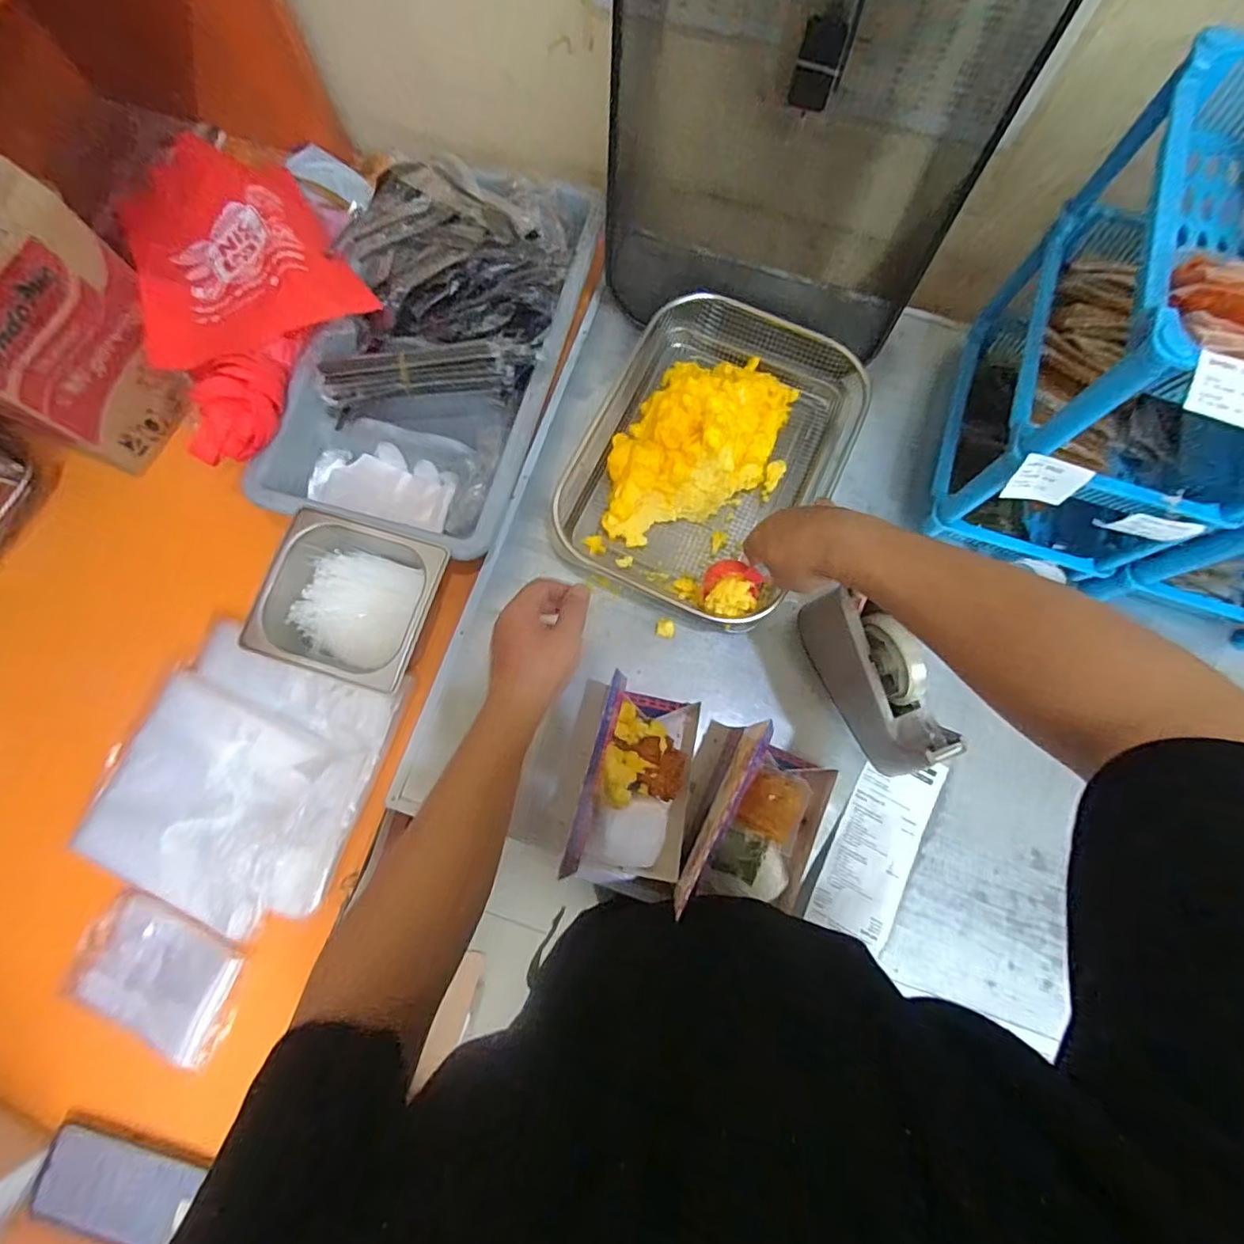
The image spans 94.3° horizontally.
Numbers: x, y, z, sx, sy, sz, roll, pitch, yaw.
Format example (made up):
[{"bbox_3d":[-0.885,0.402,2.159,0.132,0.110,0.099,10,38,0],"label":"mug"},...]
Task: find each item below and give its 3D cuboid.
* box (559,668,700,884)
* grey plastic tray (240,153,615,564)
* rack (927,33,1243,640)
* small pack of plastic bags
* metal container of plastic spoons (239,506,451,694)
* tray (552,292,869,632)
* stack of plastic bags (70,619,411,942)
[{"bbox_3d":[0.019,0.154,0.551,0.108,0.151,0.176,12,77,3],"label":"box"},{"bbox_3d":[-0.214,-0.316,0.686,0.274,0.098,0.459,16,77,4],"label":"grey plastic tray"},{"bbox_3d":[0.569,-0.193,0.524,0.399,0.337,0.316,18,77,5],"label":"rack"},{"bbox_3d":[-0.471,0.354,0.583,0.181,0.027,0.111,21,78,5],"label":"small pack of plastic bags"},{"bbox_3d":[-0.285,-0.020,0.628,0.173,0.071,0.163,15,77,4],"label":"metal container of plastic spoons"},{"bbox_3d":[0.109,-0.194,0.659,0.273,0.080,0.361,26,78,6],"label":"tray"},{"bbox_3d":[-0.410,0.164,0.618,0.264,0.028,0.274,18,77,5],"label":"stack of plastic bags"}]

